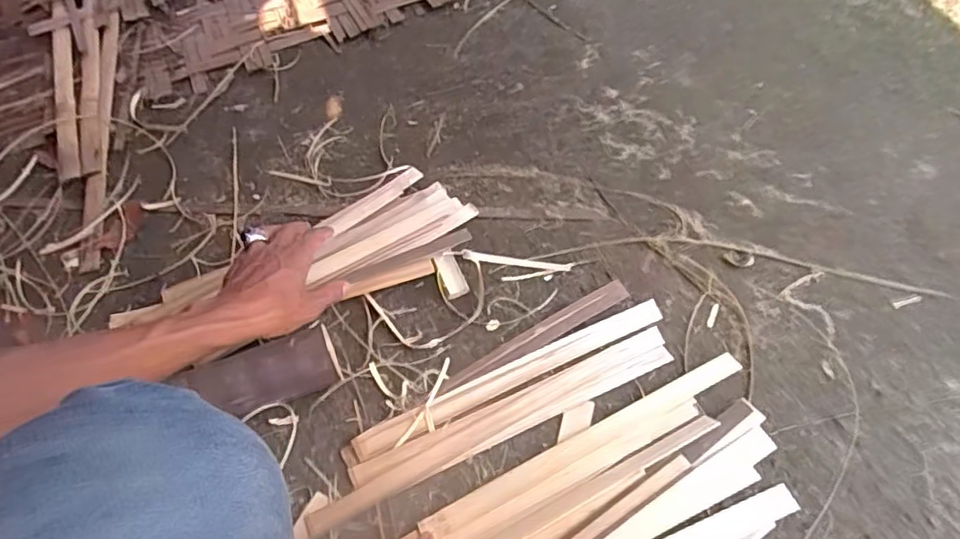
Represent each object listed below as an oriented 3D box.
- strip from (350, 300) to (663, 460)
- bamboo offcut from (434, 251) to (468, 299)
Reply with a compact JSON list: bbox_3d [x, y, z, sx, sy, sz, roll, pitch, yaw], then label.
[{"bbox_3d":[0.036,0.109,0.623,0.343,0.004,0.027,-23,62,-12],"label":"strip"},{"bbox_3d":[-0.032,0.007,0.693,0.025,0.006,0.054,-20,72,-8],"label":"bamboo offcut"}]

